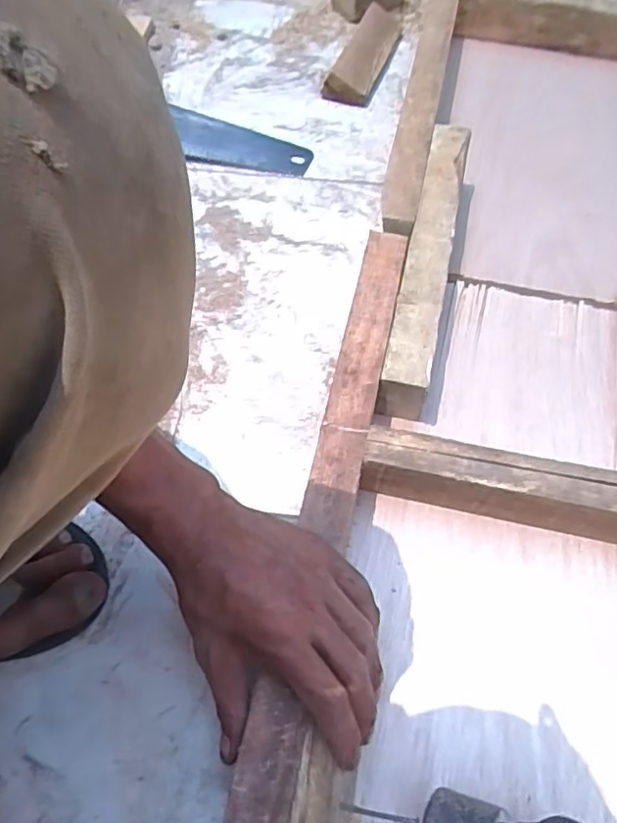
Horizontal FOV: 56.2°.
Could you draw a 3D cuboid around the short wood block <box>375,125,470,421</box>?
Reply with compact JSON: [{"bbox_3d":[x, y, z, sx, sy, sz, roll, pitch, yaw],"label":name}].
[{"bbox_3d":[0.108,-0.137,0.525,0.037,0.056,0.296,11,61,8],"label":"short wood block"}]

